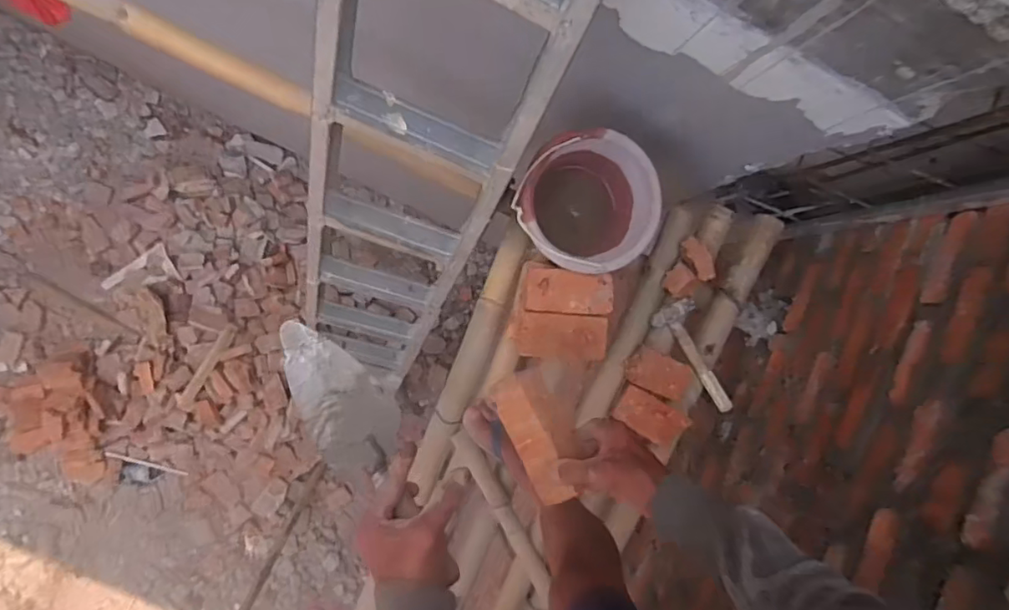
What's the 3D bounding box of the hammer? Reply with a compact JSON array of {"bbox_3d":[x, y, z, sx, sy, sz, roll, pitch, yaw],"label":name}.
[{"bbox_3d":[0.415,0.108,1.204,0.088,0.035,0.260,-35,95,-8],"label":"hammer"}]

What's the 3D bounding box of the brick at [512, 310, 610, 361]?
[{"bbox_3d":[0.112,0.057,1.048,0.169,0.047,0.081,5,89,-9],"label":"brick"}]

